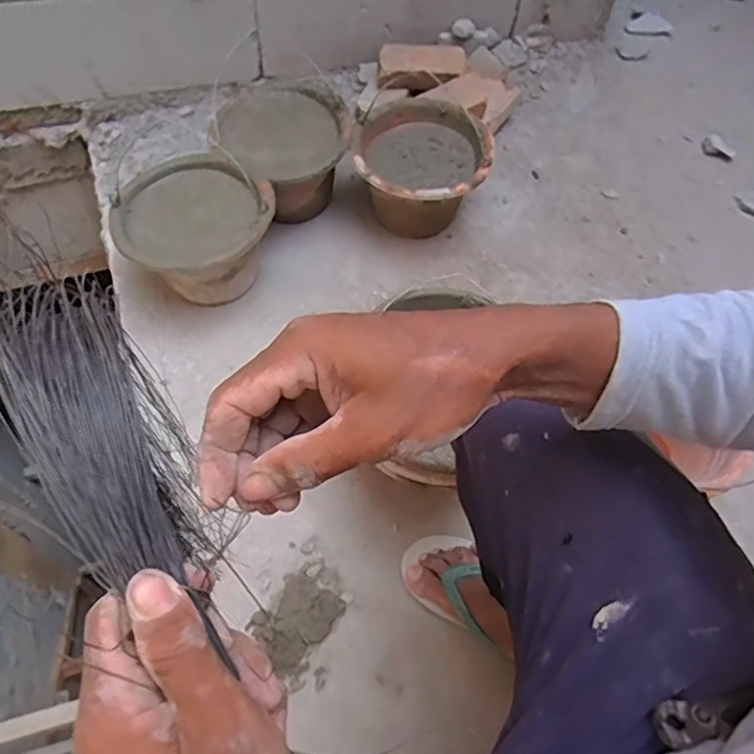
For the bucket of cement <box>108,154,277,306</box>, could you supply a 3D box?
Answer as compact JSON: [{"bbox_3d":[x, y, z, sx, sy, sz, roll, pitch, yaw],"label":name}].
[{"bbox_3d":[-0.300,-0.234,1.010,0.243,0.175,0.235,2,58,-3],"label":"bucket of cement"}]

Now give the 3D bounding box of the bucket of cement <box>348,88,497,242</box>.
[{"bbox_3d":[0.077,-0.372,1.115,0.238,0.156,0.265,8,58,0],"label":"bucket of cement"}]

